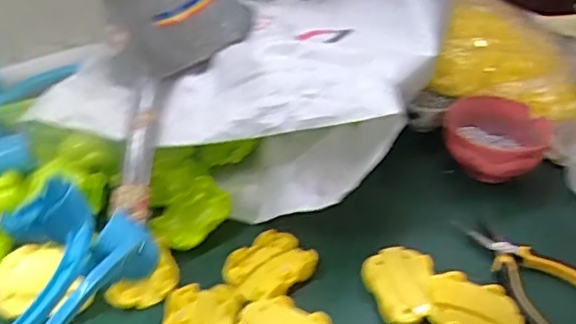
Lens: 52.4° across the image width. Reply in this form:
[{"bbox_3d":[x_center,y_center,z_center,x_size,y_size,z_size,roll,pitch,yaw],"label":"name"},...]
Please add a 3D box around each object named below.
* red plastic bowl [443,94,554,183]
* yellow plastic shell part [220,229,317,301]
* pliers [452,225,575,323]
[{"bbox_3d":[0.254,-0.024,0.726,0.123,0.061,0.139,17,40,21],"label":"red plastic bowl"},{"bbox_3d":[-0.017,0.105,0.598,0.090,0.023,0.066,-29,45,-33],"label":"yellow plastic shell part"},{"bbox_3d":[0.236,0.103,0.594,0.096,0.010,0.141,-17,40,-23],"label":"pliers"}]

